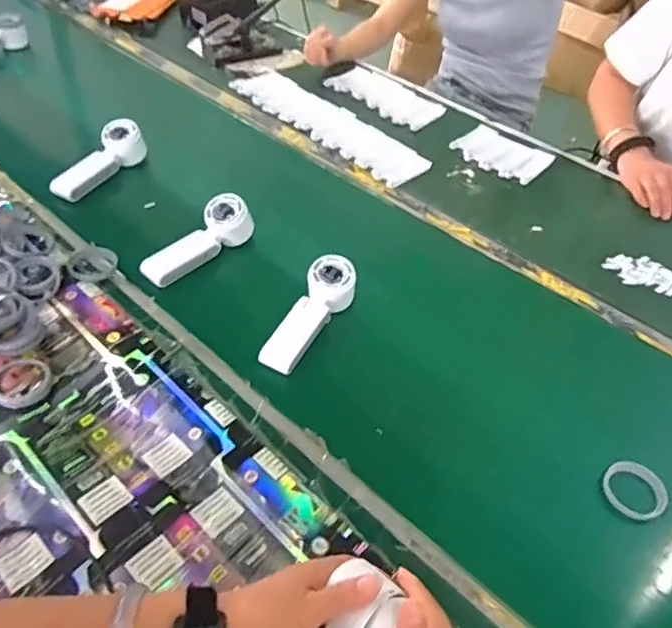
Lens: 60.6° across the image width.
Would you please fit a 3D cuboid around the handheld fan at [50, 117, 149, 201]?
[{"bbox_3d":[-0.374,-0.237,0.909,0.057,0.055,0.167,33,69,23],"label":"handheld fan"}]

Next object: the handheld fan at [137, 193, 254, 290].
[{"bbox_3d":[-0.187,-0.101,0.766,0.055,0.048,0.157,34,54,24],"label":"handheld fan"}]

